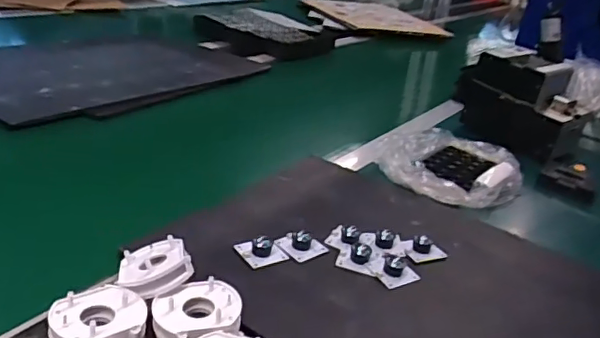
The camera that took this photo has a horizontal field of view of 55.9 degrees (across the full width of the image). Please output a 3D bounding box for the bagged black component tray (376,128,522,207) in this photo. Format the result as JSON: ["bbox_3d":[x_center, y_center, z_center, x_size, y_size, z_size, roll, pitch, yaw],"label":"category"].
[{"bbox_3d":[0.232,-0.015,0.860,0.195,0.035,0.228,19,27,20],"label":"bagged black component tray"}]

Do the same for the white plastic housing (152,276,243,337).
[{"bbox_3d":[-0.084,0.120,0.463,0.068,0.025,0.055,-6,29,-29],"label":"white plastic housing"}]

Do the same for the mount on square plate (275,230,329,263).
[{"bbox_3d":[0.003,0.077,0.606,0.043,0.017,0.043,-13,33,-38],"label":"mount on square plate"}]

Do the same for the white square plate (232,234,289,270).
[{"bbox_3d":[-0.038,0.081,0.587,0.049,0.018,0.049,-6,30,-30],"label":"white square plate"}]

